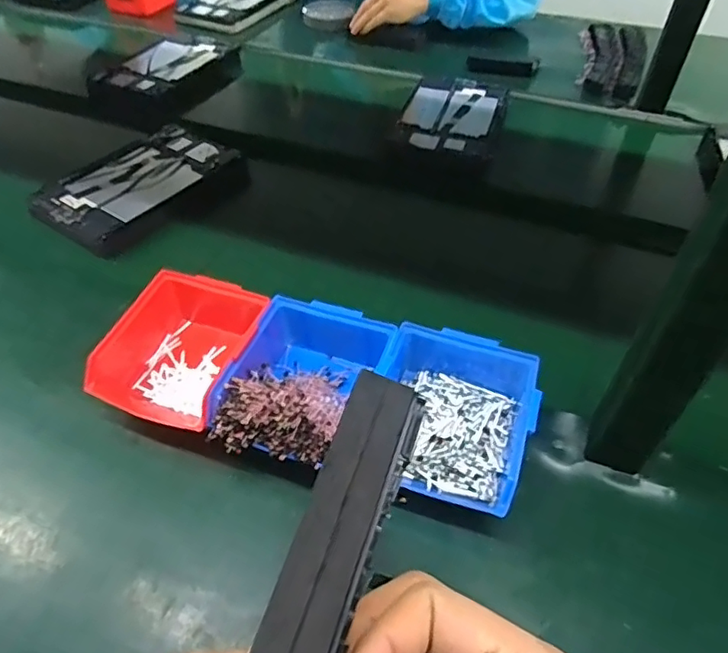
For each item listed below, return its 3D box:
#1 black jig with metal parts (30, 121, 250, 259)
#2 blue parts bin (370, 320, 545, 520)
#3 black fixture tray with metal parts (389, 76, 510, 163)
[{"bbox_3d":[-0.306,-0.189,0.761,0.167,0.045,0.262,25,50,20],"label":"black jig with metal parts"},{"bbox_3d":[0.073,0.072,0.474,0.126,0.075,0.145,17,48,13],"label":"blue parts bin"},{"bbox_3d":[0.141,-0.336,0.889,0.151,0.023,0.248,14,47,10],"label":"black fixture tray with metal parts"}]

